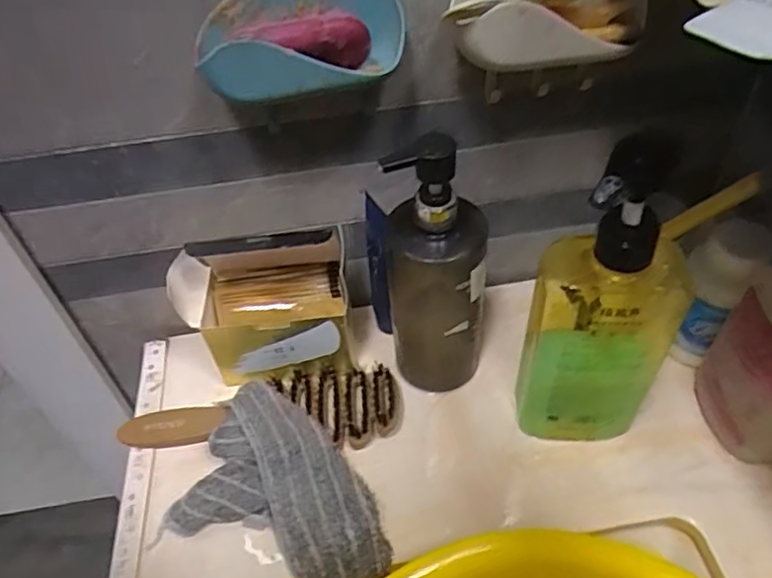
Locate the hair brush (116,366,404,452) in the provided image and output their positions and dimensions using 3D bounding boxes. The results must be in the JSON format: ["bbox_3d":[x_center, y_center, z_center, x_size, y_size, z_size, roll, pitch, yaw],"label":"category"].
[{"bbox_3d":[-0.094,0.089,0.471,0.209,0.034,0.060,-1,47,4],"label":"hair brush"}]

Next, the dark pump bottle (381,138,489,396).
[{"bbox_3d":[0.034,-0.005,0.427,0.068,0.214,0.054,0,47,5],"label":"dark pump bottle"}]

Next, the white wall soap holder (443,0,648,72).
[{"bbox_3d":[0.096,-0.172,0.357,0.123,0.070,0.046,-11,47,-5],"label":"white wall soap holder"}]

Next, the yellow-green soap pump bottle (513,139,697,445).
[{"bbox_3d":[0.129,0.021,0.374,0.085,0.246,0.060,15,50,18],"label":"yellow-green soap pump bottle"}]

